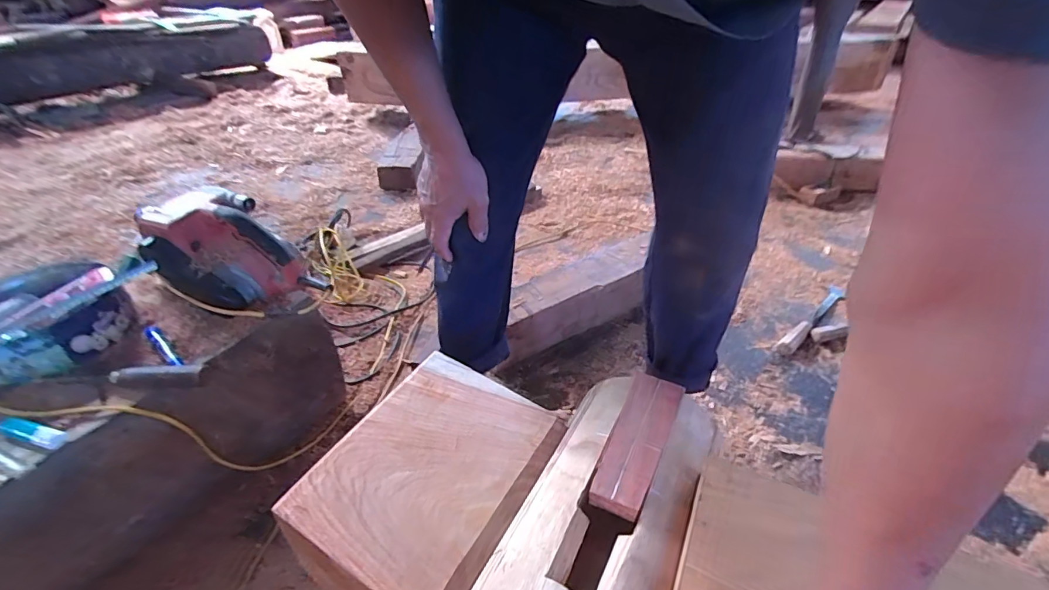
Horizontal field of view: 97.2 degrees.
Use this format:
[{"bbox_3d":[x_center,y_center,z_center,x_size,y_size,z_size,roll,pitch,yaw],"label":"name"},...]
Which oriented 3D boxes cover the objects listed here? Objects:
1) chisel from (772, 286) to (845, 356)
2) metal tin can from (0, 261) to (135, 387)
[{"bbox_3d":[0.719,0.051,1.150,0.358,0.030,0.039,-31,45,-31],"label":"chisel"},{"bbox_3d":[-0.783,0.046,0.752,0.249,0.078,0.215,17,41,23],"label":"metal tin can"}]

